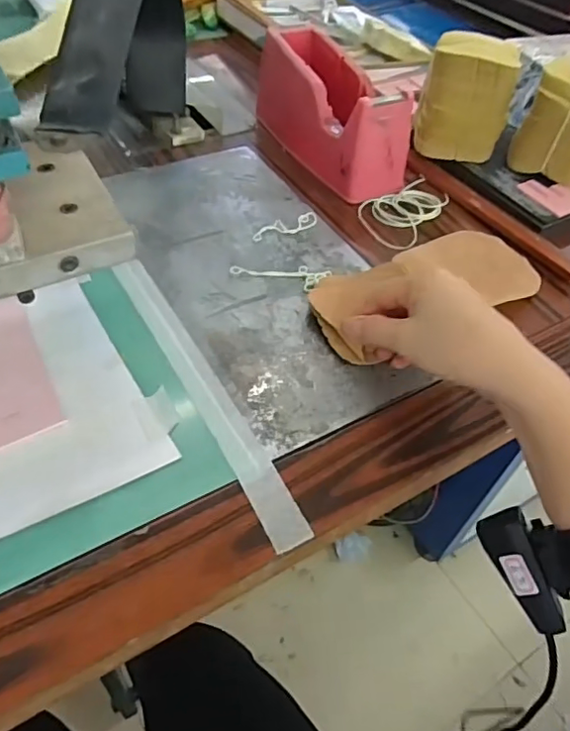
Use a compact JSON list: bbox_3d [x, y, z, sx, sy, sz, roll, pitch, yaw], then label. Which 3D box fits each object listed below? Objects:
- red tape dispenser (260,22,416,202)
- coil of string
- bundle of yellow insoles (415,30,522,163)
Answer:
[{"bbox_3d":[0.044,-0.260,0.569,0.073,0.089,0.192,-19,54,-21],"label":"red tape dispenser"},{"bbox_3d":[0.120,-0.148,0.541,0.115,0.005,0.072,-31,59,-28],"label":"coil of string"},{"bbox_3d":[0.183,-0.268,0.567,0.087,0.104,0.073,18,50,9],"label":"bundle of yellow insoles"}]

